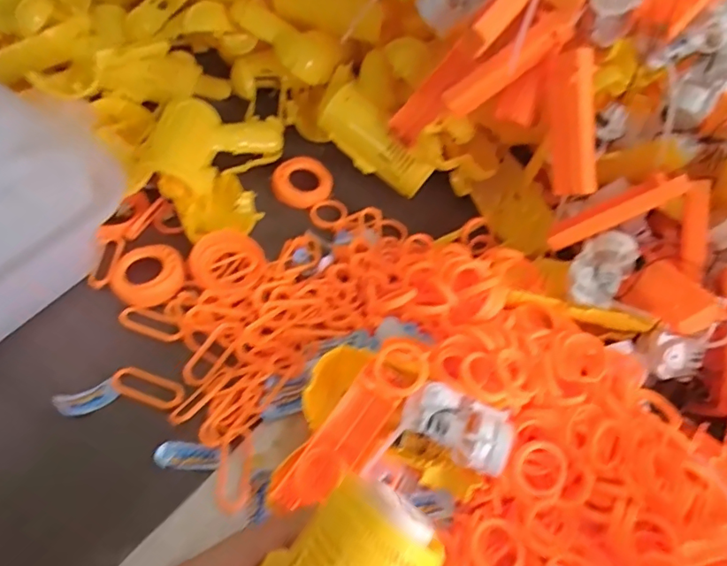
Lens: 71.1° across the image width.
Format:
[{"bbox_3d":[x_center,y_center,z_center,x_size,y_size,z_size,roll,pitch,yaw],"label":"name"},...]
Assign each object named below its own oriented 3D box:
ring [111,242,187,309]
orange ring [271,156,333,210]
[{"bbox_3d":[-0.181,-0.008,0.424,0.057,0.014,0.056,3,54,-4],"label":"ring"},{"bbox_3d":[-0.061,-0.103,0.509,0.057,0.010,0.058,4,70,-10],"label":"orange ring"}]

